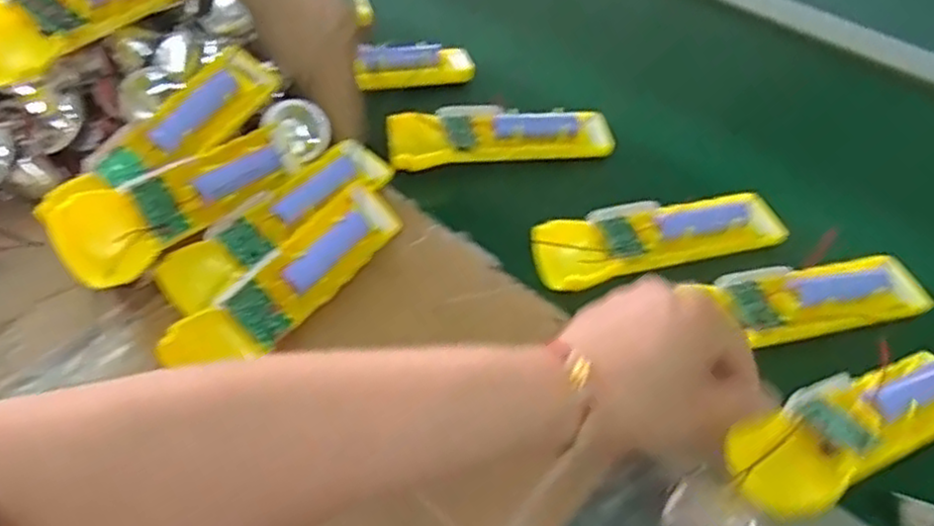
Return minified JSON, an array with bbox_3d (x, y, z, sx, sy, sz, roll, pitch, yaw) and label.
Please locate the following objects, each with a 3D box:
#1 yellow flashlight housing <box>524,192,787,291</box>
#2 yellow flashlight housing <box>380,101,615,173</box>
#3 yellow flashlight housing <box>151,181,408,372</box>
[{"bbox_3d":[0.125,-0.019,0.463,0.166,0.023,0.051,-13,51,-10],"label":"yellow flashlight housing"},{"bbox_3d":[0.025,-0.102,0.538,0.168,0.026,0.051,-7,50,-5],"label":"yellow flashlight housing"},{"bbox_3d":[-0.105,0.009,0.427,0.038,0.032,0.168,31,55,19],"label":"yellow flashlight housing"}]

